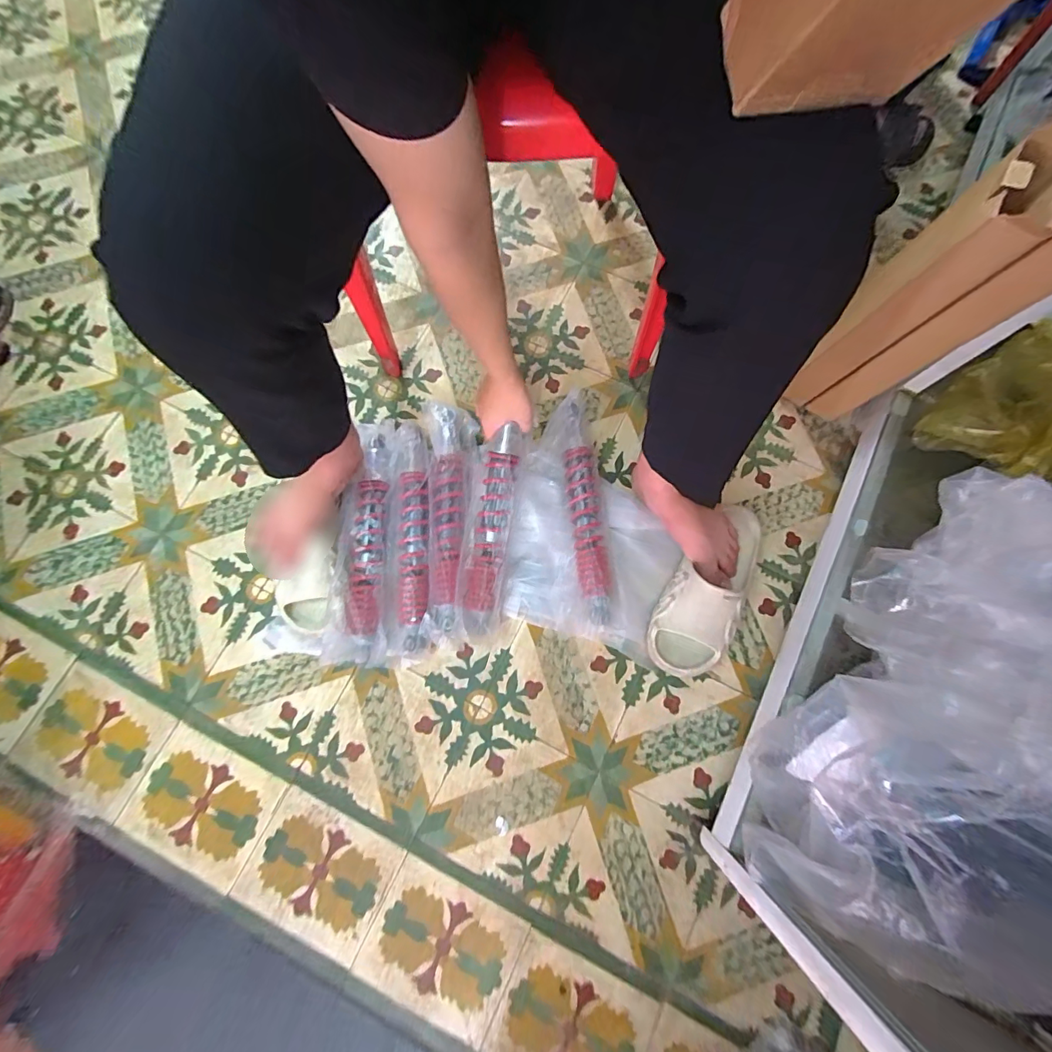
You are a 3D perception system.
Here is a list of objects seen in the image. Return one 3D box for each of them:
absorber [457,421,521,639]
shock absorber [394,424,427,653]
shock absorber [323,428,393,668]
[{"bbox_3d":[-0.054,0.009,0.696,0.046,0.047,0.303,10,86,2],"label":"absorber"},{"bbox_3d":[-0.178,0.015,0.755,0.046,0.055,0.358,-4,77,-1],"label":"shock absorber"},{"bbox_3d":[-0.251,0.028,0.742,0.072,0.076,0.359,2,77,0],"label":"shock absorber"}]

